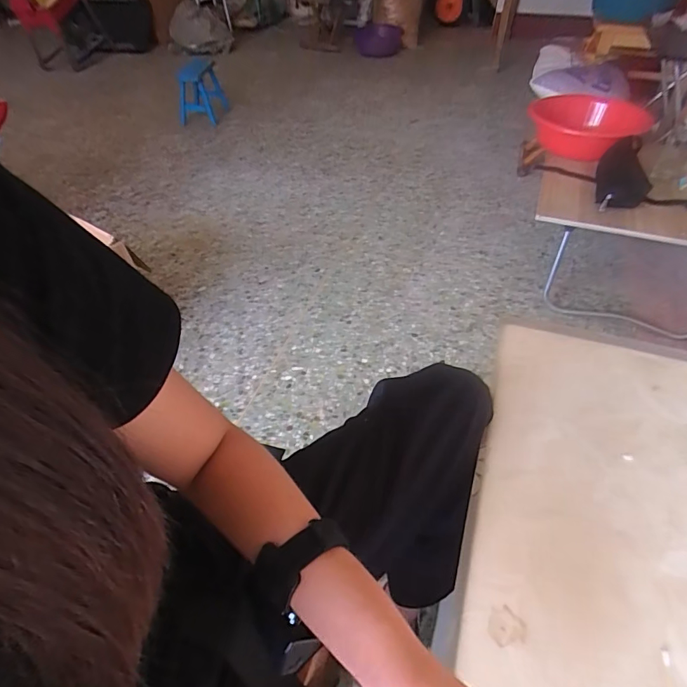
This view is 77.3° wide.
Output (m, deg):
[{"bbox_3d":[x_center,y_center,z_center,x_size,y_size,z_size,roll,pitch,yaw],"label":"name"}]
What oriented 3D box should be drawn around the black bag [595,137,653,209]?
[{"bbox_3d":[0.776,-0.478,1.189,0.116,0.088,0.269,17,51,17],"label":"black bag"}]

